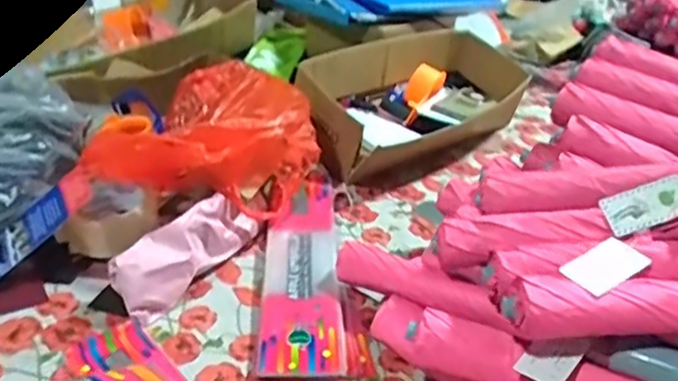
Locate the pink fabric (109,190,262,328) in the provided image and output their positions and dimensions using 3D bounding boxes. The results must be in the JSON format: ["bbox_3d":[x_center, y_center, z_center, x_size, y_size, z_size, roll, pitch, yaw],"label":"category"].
[{"bbox_3d":[-0.167,0.060,0.735,0.066,0.070,0.210,20,33,24],"label":"pink fabric"}]

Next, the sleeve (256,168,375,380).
[{"bbox_3d":[-0.037,0.087,0.750,0.102,0.029,0.334,2,30,-6],"label":"sleeve"}]

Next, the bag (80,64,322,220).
[{"bbox_3d":[-0.150,-0.064,0.834,0.222,0.109,0.260,13,31,10],"label":"bag"}]

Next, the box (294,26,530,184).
[{"bbox_3d":[0.115,-0.164,1.099,0.480,0.134,0.238,-23,40,-39],"label":"box"}]

